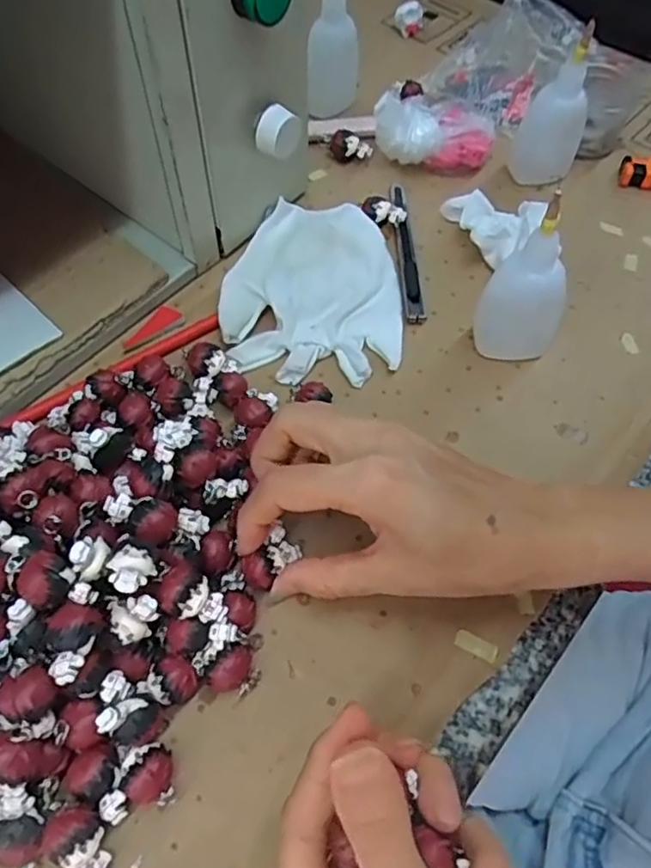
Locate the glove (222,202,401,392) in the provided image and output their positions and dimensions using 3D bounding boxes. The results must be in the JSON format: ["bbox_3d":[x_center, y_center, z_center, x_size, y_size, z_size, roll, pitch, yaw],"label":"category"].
[{"bbox_3d":[-0.009,-0.092,0.381,0.102,0.008,0.134,1,62,-4],"label":"glove"}]

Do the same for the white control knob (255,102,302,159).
[{"bbox_3d":[-0.027,-0.170,0.355,0.018,0.022,0.021,30,63,15],"label":"white control knob"}]

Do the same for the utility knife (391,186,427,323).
[{"bbox_3d":[0.052,-0.120,0.398,0.012,0.006,0.122,1,62,-4],"label":"utility knife"}]

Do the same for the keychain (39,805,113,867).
[{"bbox_3d":[-0.090,0.152,0.234,0.027,0.017,0.020,25,63,9],"label":"keychain"}]

